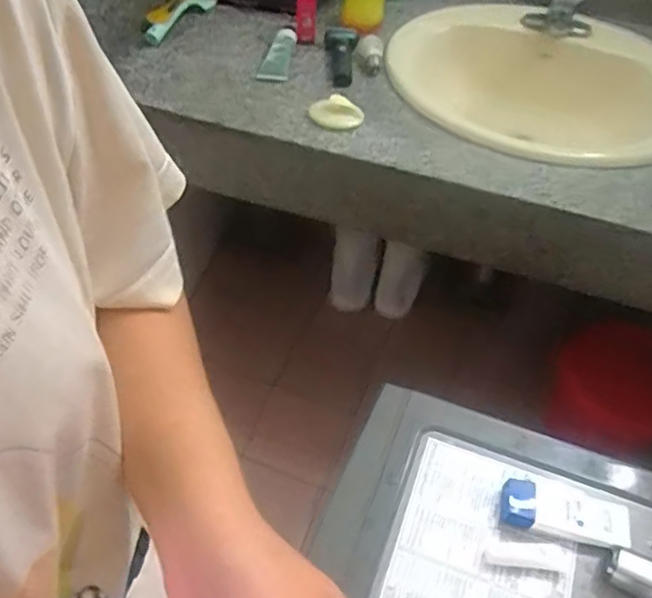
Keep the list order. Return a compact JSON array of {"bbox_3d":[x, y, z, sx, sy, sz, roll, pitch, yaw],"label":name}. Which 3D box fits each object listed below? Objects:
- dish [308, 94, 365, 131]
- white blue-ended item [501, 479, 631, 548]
[{"bbox_3d":[0.015,-0.286,1.010,0.084,0.023,0.063,5,52,1],"label":"dish"},{"bbox_3d":[0.217,0.192,0.594,0.107,0.017,0.047,13,53,8],"label":"white blue-ended item"}]

